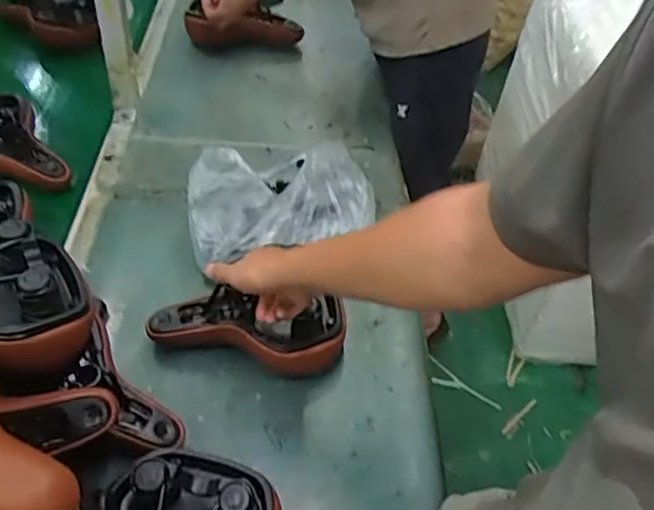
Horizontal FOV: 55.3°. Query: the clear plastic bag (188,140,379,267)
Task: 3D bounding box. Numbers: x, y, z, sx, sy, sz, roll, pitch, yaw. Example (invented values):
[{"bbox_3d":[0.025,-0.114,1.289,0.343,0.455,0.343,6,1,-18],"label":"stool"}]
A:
[{"bbox_3d":[-0.076,-0.097,0.968,0.287,0.097,0.202,-14,49,-19],"label":"clear plastic bag"}]

